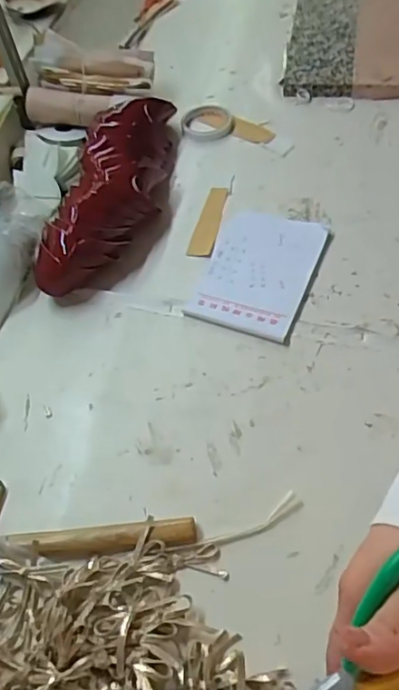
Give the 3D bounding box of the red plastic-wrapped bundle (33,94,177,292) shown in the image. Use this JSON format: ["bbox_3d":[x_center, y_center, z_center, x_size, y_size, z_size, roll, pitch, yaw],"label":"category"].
[{"bbox_3d":[-0.125,-0.255,0.875,0.125,0.092,0.436,6,55,10],"label":"red plastic-wrapped bundle"}]

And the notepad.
[{"bbox_3d":[0.081,-0.111,0.798,0.154,0.008,0.216,17,57,17],"label":"notepad"}]

